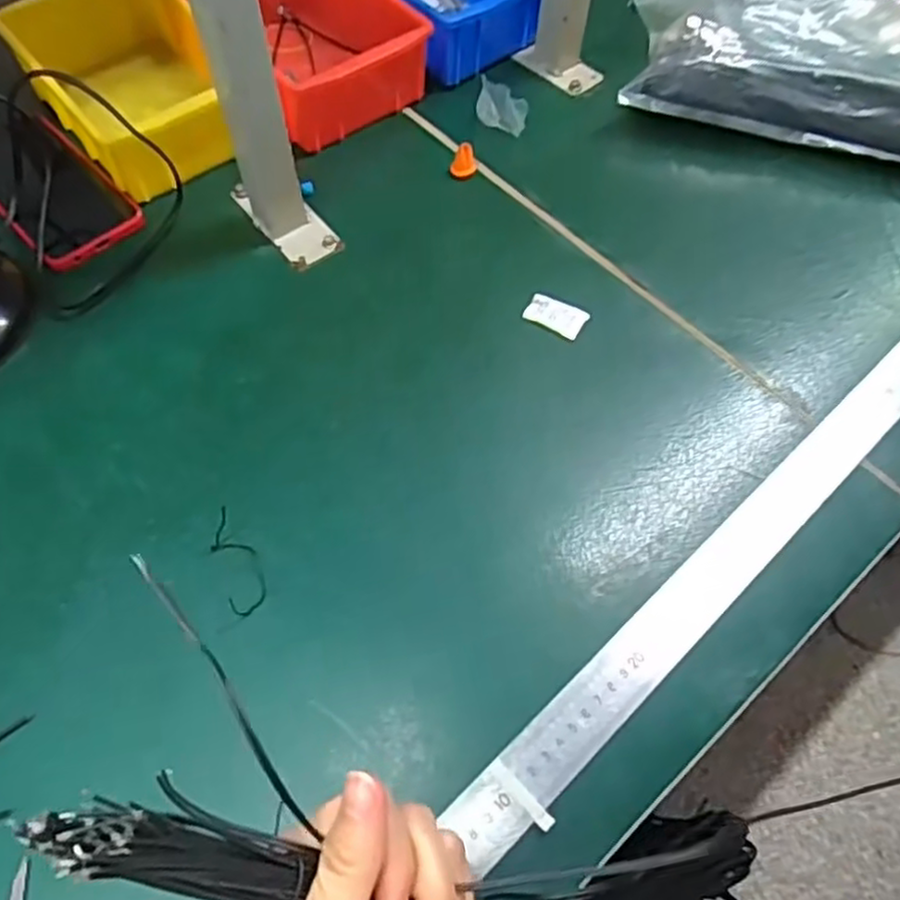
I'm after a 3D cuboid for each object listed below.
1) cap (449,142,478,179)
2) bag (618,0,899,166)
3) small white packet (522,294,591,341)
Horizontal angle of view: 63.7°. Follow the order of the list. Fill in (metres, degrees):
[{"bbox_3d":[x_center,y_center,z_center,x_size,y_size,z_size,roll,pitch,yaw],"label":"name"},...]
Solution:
[{"bbox_3d":[0.011,-0.224,0.562,0.020,0.018,0.019,5,60,2],"label":"cap"},{"bbox_3d":[0.282,-0.321,0.591,0.273,0.079,0.201,6,60,2],"label":"bag"},{"bbox_3d":[0.072,-0.092,0.496,0.041,0.004,0.024,23,62,11],"label":"small white packet"}]

